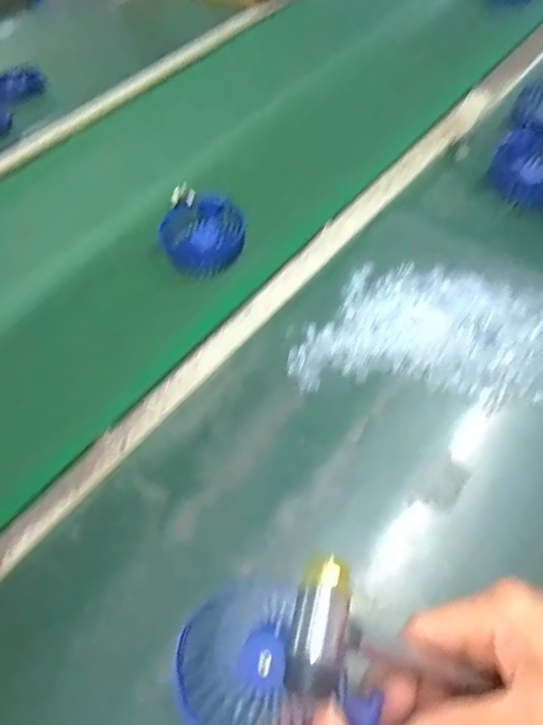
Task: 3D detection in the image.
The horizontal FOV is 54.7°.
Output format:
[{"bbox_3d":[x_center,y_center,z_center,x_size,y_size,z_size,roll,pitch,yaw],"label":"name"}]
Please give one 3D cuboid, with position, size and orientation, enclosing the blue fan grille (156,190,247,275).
[{"bbox_3d":[-0.073,-0.141,0.572,0.086,0.032,0.096,7,57,10],"label":"blue fan grille"}]

